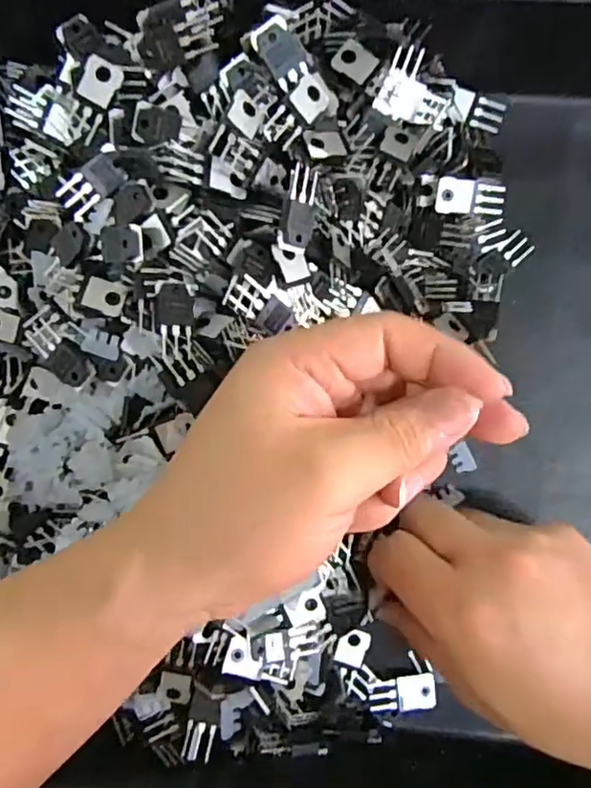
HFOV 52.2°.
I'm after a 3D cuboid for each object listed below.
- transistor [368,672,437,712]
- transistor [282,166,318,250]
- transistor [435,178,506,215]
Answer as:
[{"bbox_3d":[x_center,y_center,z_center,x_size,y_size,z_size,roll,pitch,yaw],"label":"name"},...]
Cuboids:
[{"bbox_3d":[0.055,0.153,0.306,0.033,0.005,0.016,1,89,4],"label":"transistor"},{"bbox_3d":[0.002,-0.078,0.252,0.015,0.004,0.032,3,93,-34],"label":"transistor"},{"bbox_3d":[0.087,-0.097,0.298,0.035,0.008,0.016,1,88,-14],"label":"transistor"}]

